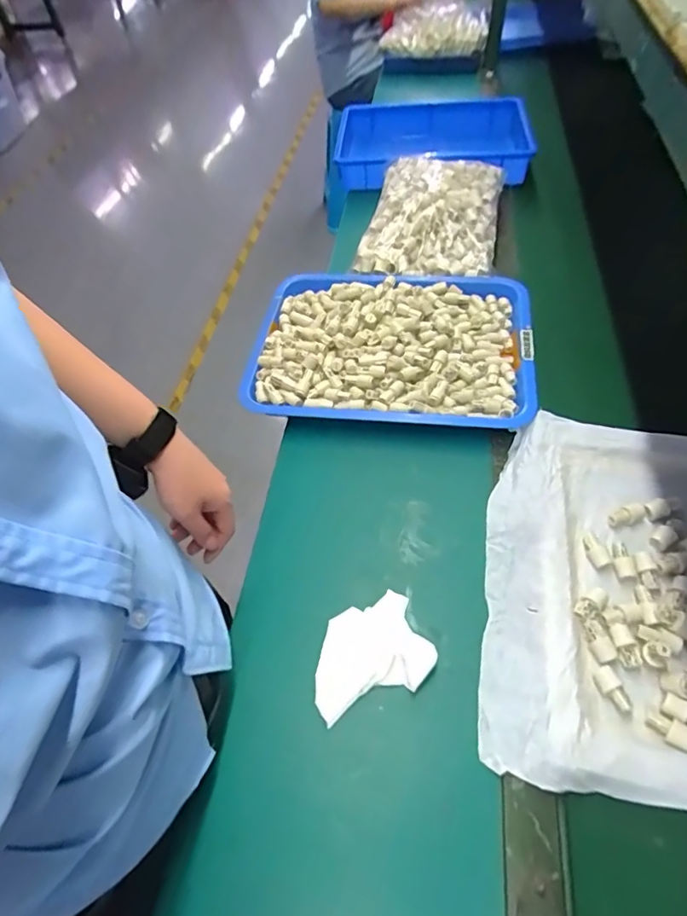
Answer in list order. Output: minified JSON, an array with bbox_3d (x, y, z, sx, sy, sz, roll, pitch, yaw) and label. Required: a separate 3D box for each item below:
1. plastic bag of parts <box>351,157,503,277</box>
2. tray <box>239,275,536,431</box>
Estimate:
[{"bbox_3d":[0.170,-0.467,0.999,0.241,0.073,0.311,9,54,10],"label":"plastic bag of parts"},{"bbox_3d":[0.076,-0.189,0.855,0.439,0.038,0.340,7,55,7],"label":"tray"}]

